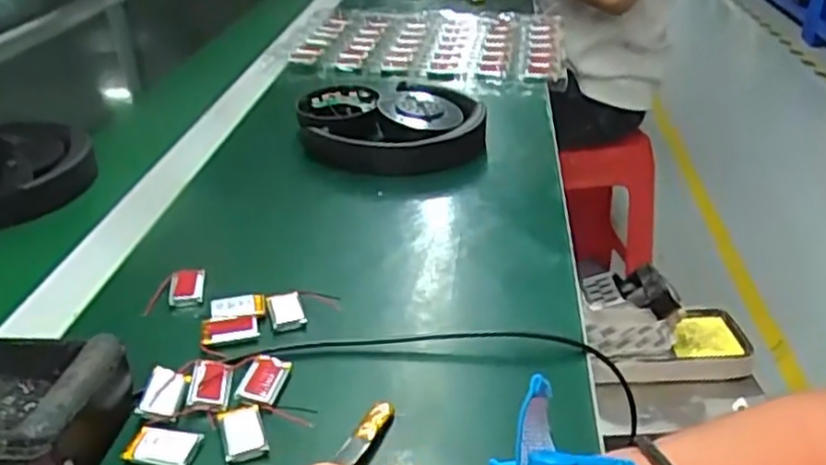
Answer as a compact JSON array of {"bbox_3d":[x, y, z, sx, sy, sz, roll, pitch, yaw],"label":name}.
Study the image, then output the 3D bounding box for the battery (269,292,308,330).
[{"bbox_3d":[-0.074,0.046,0.429,0.019,0.004,0.032,-6,31,-12],"label":"battery"}]

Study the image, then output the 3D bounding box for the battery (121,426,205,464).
[{"bbox_3d":[-0.117,0.100,0.335,0.033,0.006,0.020,4,30,6],"label":"battery"}]

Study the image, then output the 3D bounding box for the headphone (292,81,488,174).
[{"bbox_3d":[-0.020,-0.106,0.673,0.164,0.033,0.162,-3,31,-3],"label":"headphone"}]

